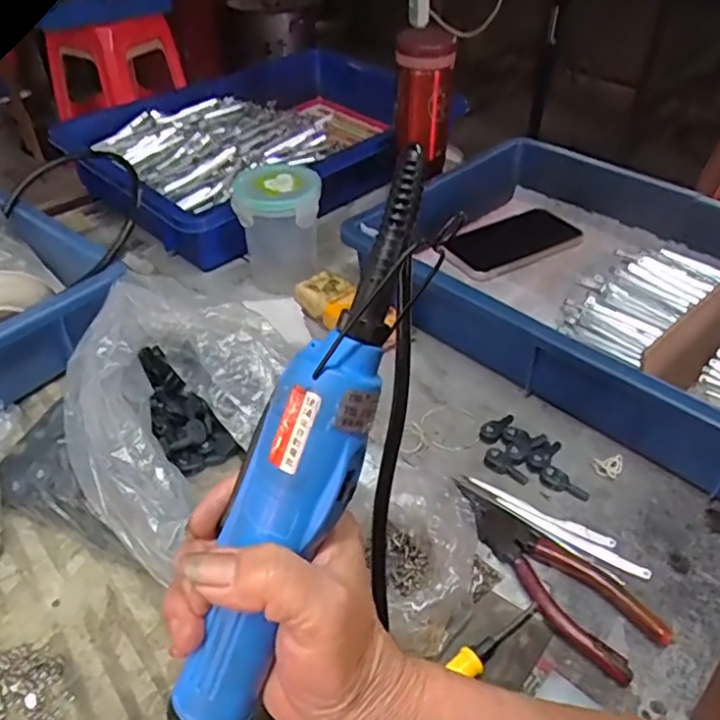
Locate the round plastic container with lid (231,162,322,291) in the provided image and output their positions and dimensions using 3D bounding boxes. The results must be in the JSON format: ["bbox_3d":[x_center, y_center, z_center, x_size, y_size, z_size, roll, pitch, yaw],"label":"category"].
[{"bbox_3d":[-0.079,-0.126,0.613,0.078,0.111,0.072,0,42,0],"label":"round plastic container with lid"}]

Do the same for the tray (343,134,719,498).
[{"bbox_3d":[0.228,-0.065,0.568,0.280,0.095,0.446,-33,52,-32],"label":"tray"}]

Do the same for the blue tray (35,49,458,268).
[{"bbox_3d":[-0.096,-0.266,0.776,0.295,0.082,0.464,31,50,29],"label":"blue tray"}]

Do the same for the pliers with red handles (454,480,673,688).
[{"bbox_3d":[0.116,0.129,0.394,0.049,0.010,0.144,-29,50,-29],"label":"pliers with red handles"}]

